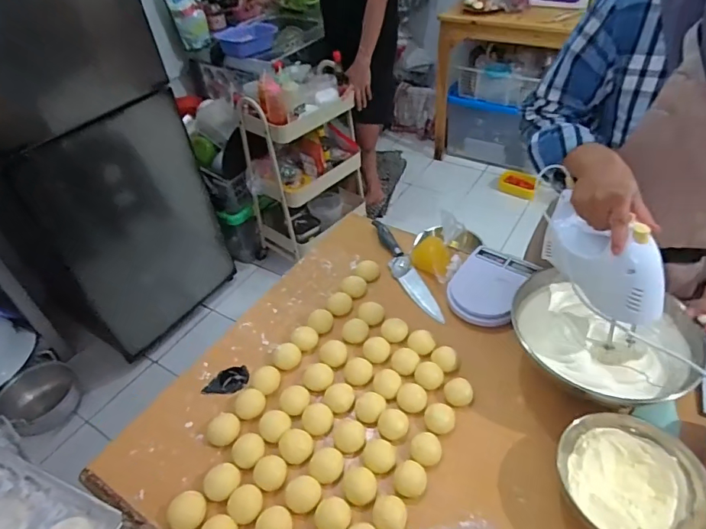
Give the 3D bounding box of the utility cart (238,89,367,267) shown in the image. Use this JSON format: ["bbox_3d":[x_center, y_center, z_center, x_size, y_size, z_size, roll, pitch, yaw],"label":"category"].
[{"bbox_3d":[-0.183,-0.334,1.865,0.251,0.713,0.454,31,53,32],"label":"utility cart"}]

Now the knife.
[{"bbox_3d":[0.100,0.003,0.942,0.043,0.023,0.302,-17,44,-11],"label":"knife"}]

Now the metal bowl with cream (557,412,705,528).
[{"bbox_3d":[0.346,0.272,0.580,0.164,0.064,0.141,20,49,25],"label":"metal bowl with cream"}]

